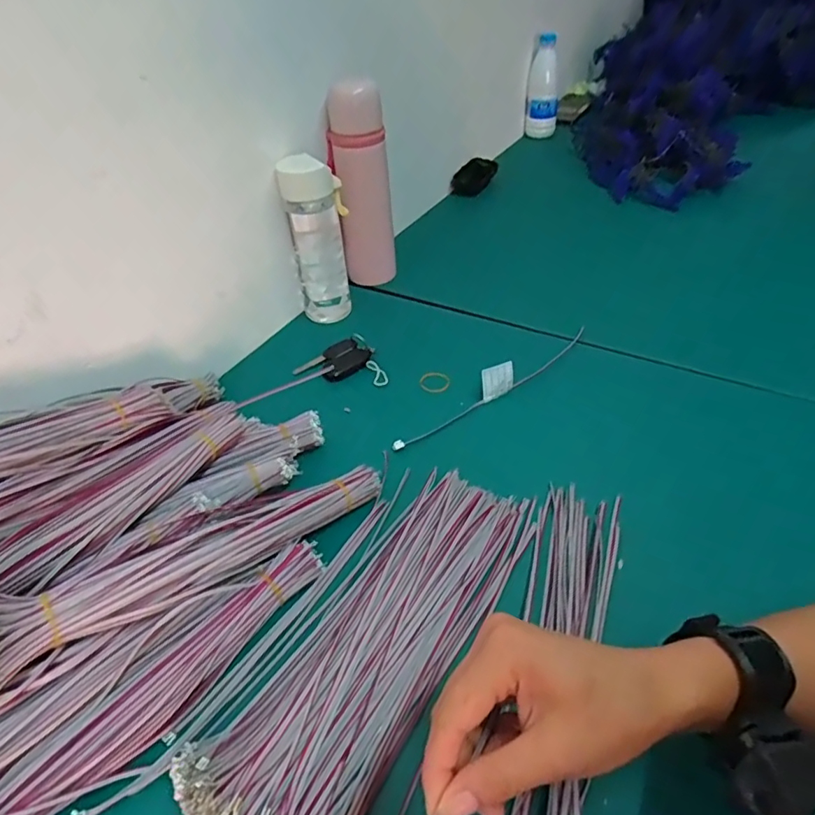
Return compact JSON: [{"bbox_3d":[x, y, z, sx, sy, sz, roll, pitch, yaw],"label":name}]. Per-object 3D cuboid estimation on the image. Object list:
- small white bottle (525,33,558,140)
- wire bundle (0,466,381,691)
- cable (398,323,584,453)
[{"bbox_3d":[0.273,-0.637,1.111,0.061,0.164,0.069,7,43,10],"label":"small white bottle"},{"bbox_3d":[-0.141,0.100,0.398,0.294,0.043,0.050,-17,42,-39],"label":"wire bundle"},{"bbox_3d":[0.098,-0.027,0.581,0.261,0.048,0.016,-26,50,-20],"label":"cable"}]

